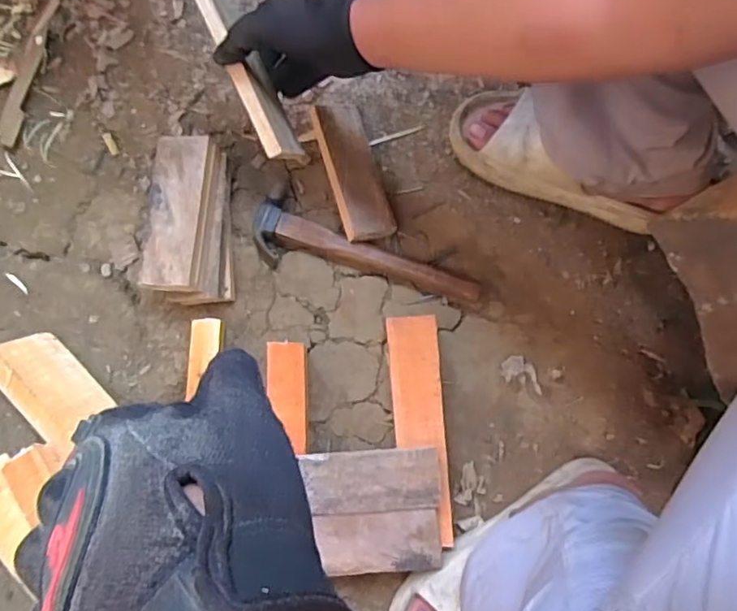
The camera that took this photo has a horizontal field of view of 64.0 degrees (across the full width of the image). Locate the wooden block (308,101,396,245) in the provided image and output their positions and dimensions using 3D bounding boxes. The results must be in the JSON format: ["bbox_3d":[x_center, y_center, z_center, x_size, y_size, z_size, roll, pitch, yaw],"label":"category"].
[{"bbox_3d":[-0.018,-0.163,0.715,0.067,0.018,0.172,-11,77,-28],"label":"wooden block"}]

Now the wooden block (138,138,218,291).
[{"bbox_3d":[-0.213,-0.104,0.651,0.062,0.022,0.172,4,78,-1],"label":"wooden block"}]

